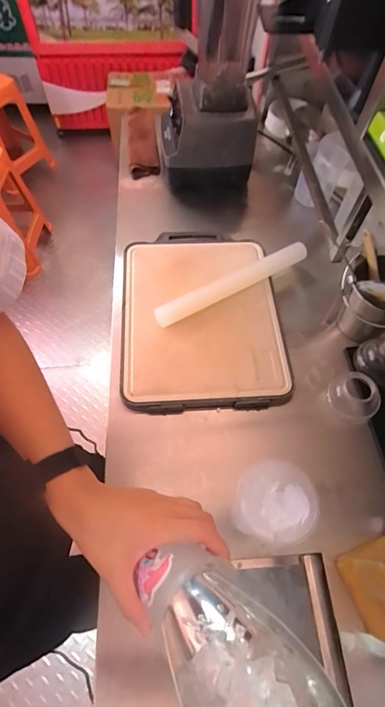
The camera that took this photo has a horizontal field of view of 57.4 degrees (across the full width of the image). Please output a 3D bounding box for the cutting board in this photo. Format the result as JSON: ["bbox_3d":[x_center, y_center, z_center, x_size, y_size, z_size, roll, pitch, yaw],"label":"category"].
[{"bbox_3d":[0.017,-0.089,0.691,0.302,0.040,0.403,-2,63,-5],"label":"cutting board"}]

